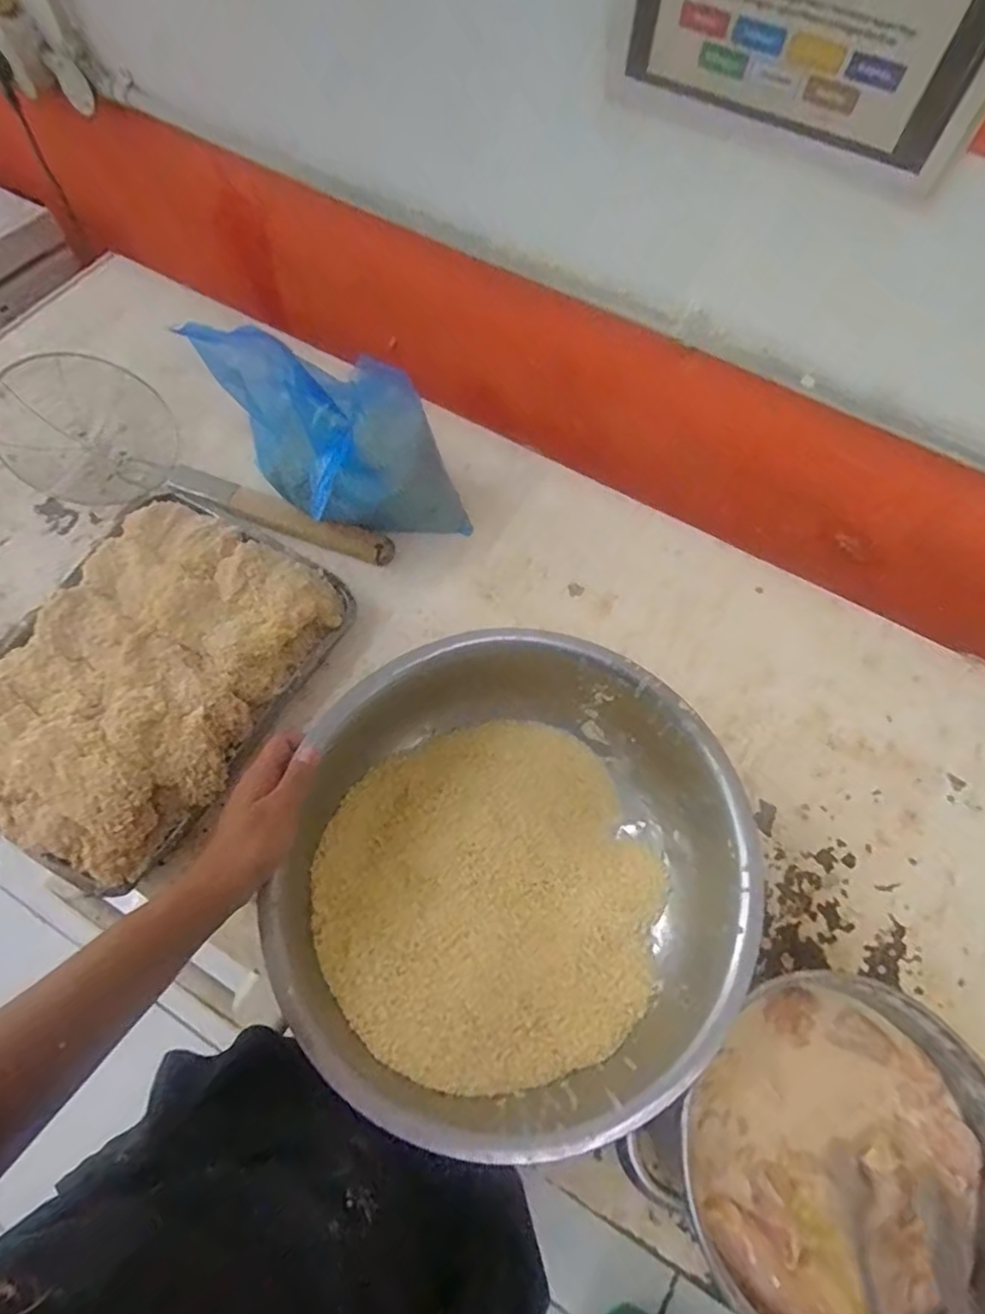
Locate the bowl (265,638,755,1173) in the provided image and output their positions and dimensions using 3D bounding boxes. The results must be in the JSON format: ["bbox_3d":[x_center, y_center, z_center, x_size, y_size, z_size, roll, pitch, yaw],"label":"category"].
[{"bbox_3d":[0.017,0.179,0.546,0.354,0.126,0.367,1,65,-2],"label":"bowl"}]

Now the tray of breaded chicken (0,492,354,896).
[{"bbox_3d":[-0.343,0.010,0.634,0.257,0.073,0.366,28,67,10],"label":"tray of breaded chicken"}]

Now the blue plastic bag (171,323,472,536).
[{"bbox_3d":[-0.160,-0.228,0.702,0.154,0.214,0.210,-40,72,-19],"label":"blue plastic bag"}]

